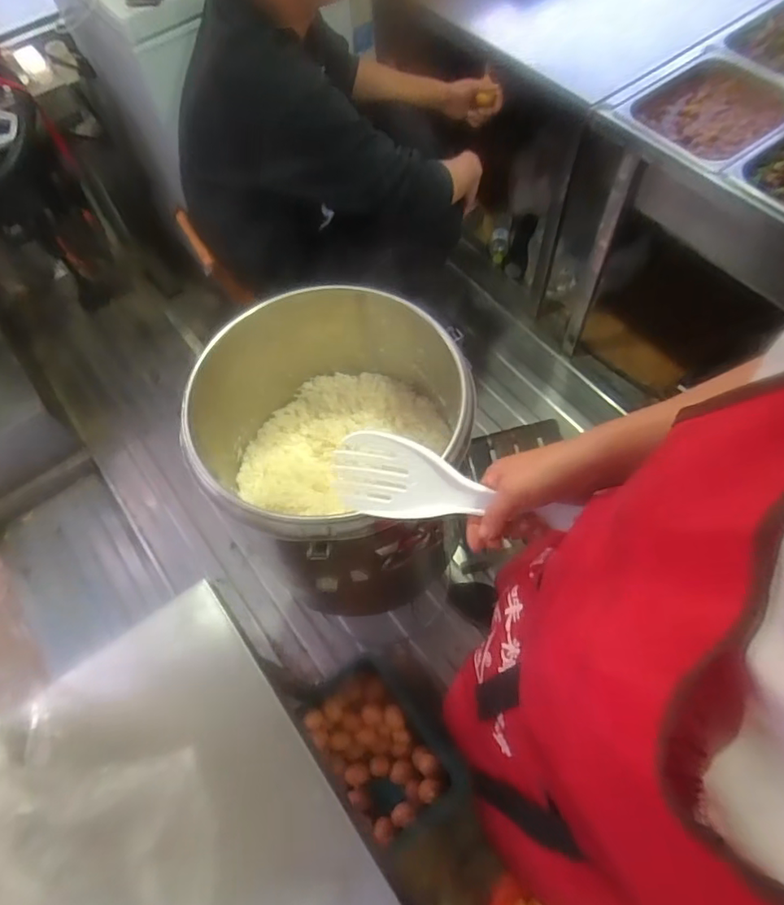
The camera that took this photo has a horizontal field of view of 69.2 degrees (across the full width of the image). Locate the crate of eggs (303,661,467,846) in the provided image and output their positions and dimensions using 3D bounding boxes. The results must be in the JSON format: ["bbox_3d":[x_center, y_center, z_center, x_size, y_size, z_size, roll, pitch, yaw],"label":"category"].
[{"bbox_3d":[-0.025,0.610,1.180,0.204,0.184,0.330,-39,66,-16],"label":"crate of eggs"}]

